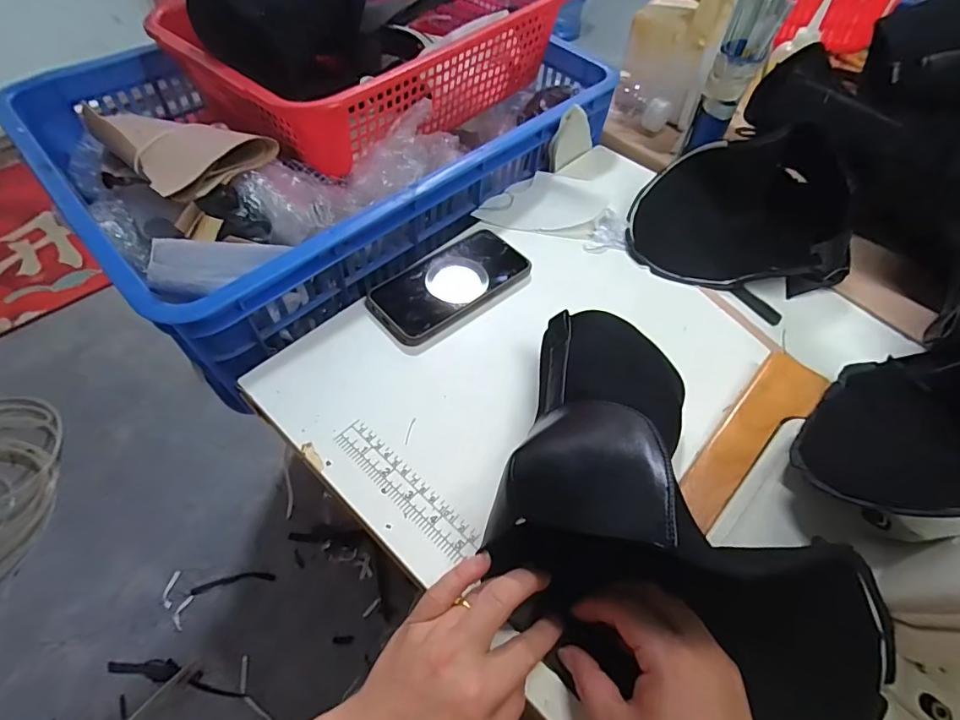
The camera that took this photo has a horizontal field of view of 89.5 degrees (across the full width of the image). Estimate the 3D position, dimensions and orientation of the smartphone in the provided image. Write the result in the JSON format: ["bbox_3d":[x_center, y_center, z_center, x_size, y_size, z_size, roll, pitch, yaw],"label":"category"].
[{"bbox_3d":[-0.028,-0.076,0.472,0.160,0.014,0.073,-37,64,-23],"label":"smartphone"}]

